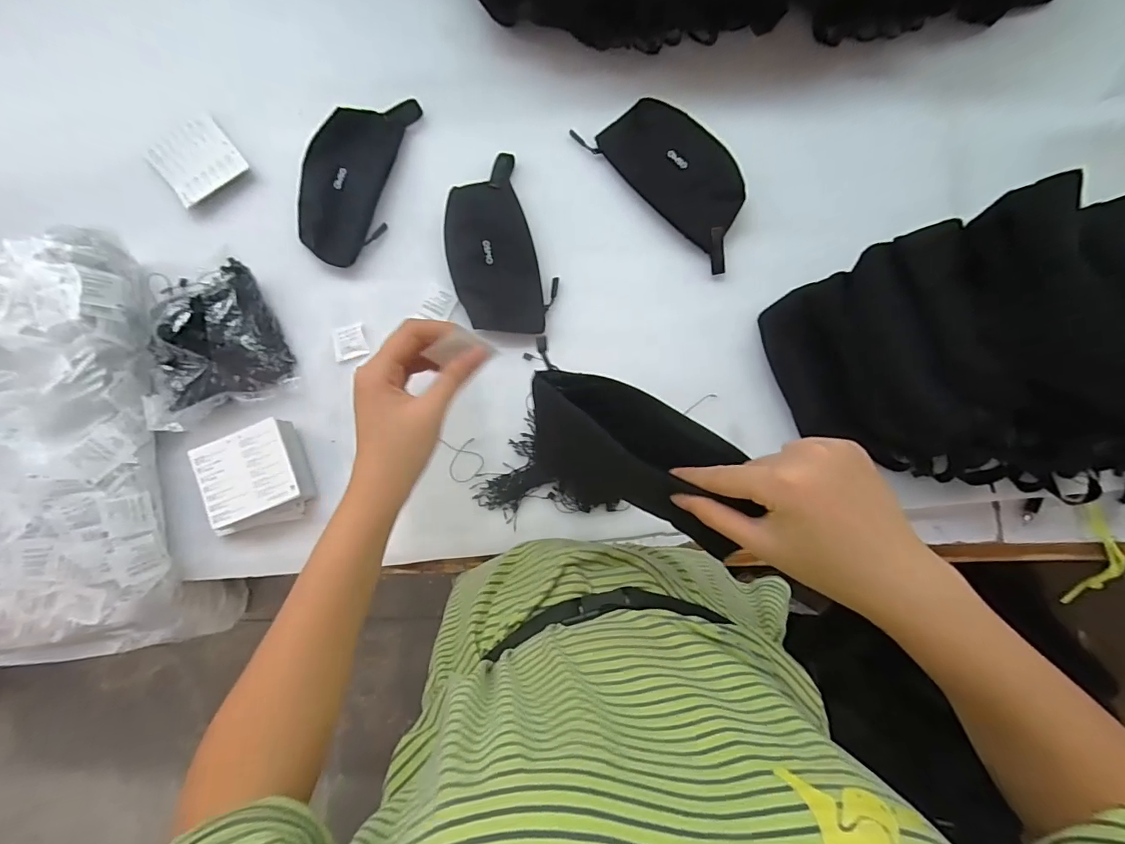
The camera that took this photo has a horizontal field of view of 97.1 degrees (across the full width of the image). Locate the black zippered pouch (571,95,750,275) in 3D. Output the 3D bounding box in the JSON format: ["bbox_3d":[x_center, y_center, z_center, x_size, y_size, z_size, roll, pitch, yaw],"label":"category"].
[{"bbox_3d":[0.133,-0.291,0.578,0.097,0.037,0.235,-42,83,-4],"label":"black zippered pouch"}]

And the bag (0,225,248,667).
[{"bbox_3d":[-0.624,0.045,0.535,0.345,0.103,0.446,-13,82,0],"label":"bag"}]

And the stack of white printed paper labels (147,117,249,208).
[{"bbox_3d":[-0.447,-0.321,0.611,0.091,0.010,0.087,-42,83,-4],"label":"stack of white printed paper labels"}]

